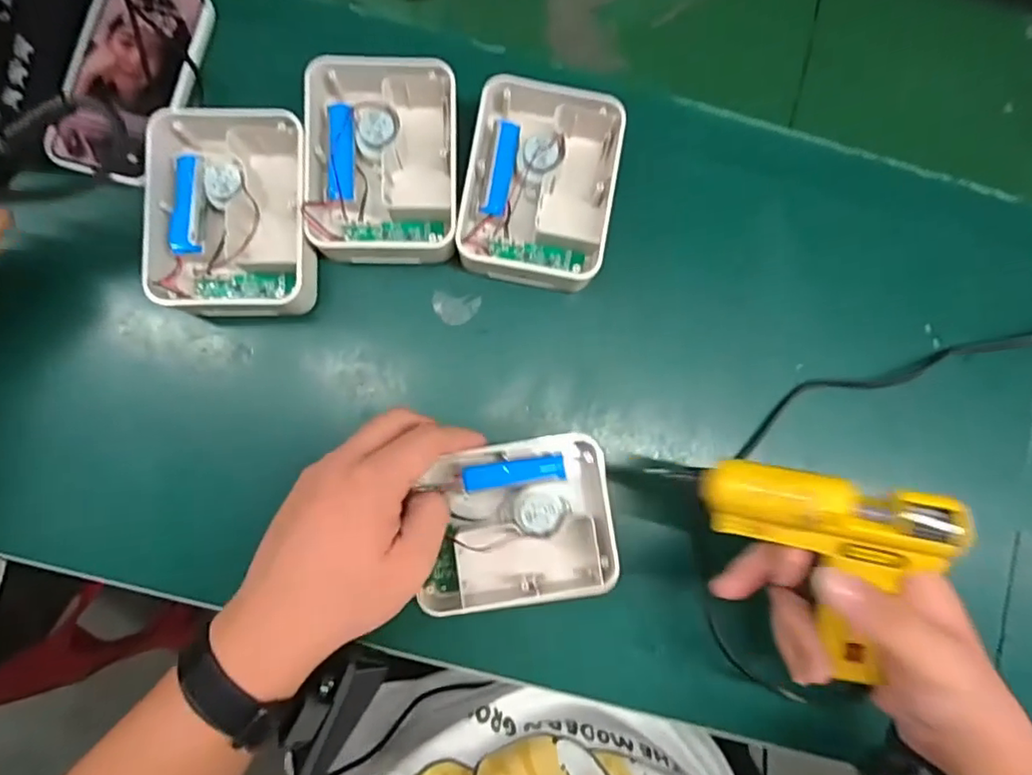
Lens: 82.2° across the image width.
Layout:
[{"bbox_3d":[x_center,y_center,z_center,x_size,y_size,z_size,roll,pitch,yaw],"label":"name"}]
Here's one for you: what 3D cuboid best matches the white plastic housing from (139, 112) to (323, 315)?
[{"bbox_3d":[-0.187,-0.114,0.399,0.099,0.048,0.128,-2,83,-3],"label":"white plastic housing"}]

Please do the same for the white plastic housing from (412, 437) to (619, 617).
[{"bbox_3d":[0.000,0.087,0.385,0.119,0.036,0.101,-8,87,-4],"label":"white plastic housing"}]

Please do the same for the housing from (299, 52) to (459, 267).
[{"bbox_3d":[-0.089,-0.150,0.407,0.102,0.045,0.131,0,83,-3],"label":"housing"}]

